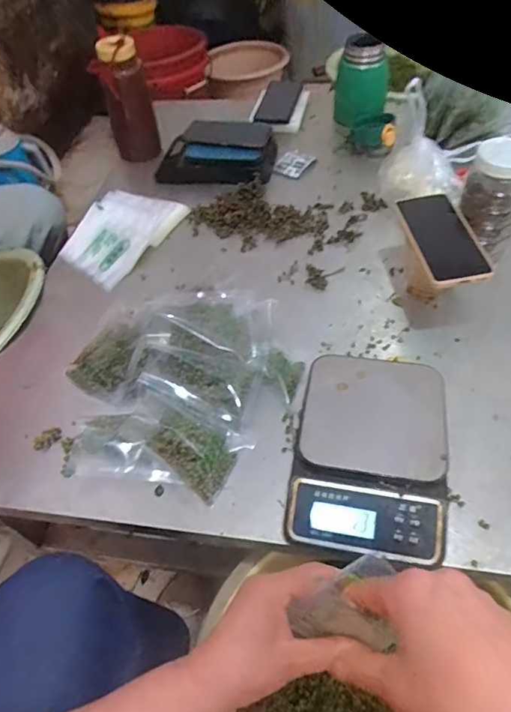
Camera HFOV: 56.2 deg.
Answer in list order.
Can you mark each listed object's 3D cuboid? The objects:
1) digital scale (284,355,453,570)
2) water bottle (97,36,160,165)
[{"bbox_3d":[0.120,0.099,0.507,0.154,0.065,0.211,7,52,11],"label":"digital scale"},{"bbox_3d":[-0.255,-0.506,0.970,0.090,0.233,0.081,-15,51,-7],"label":"water bottle"}]

